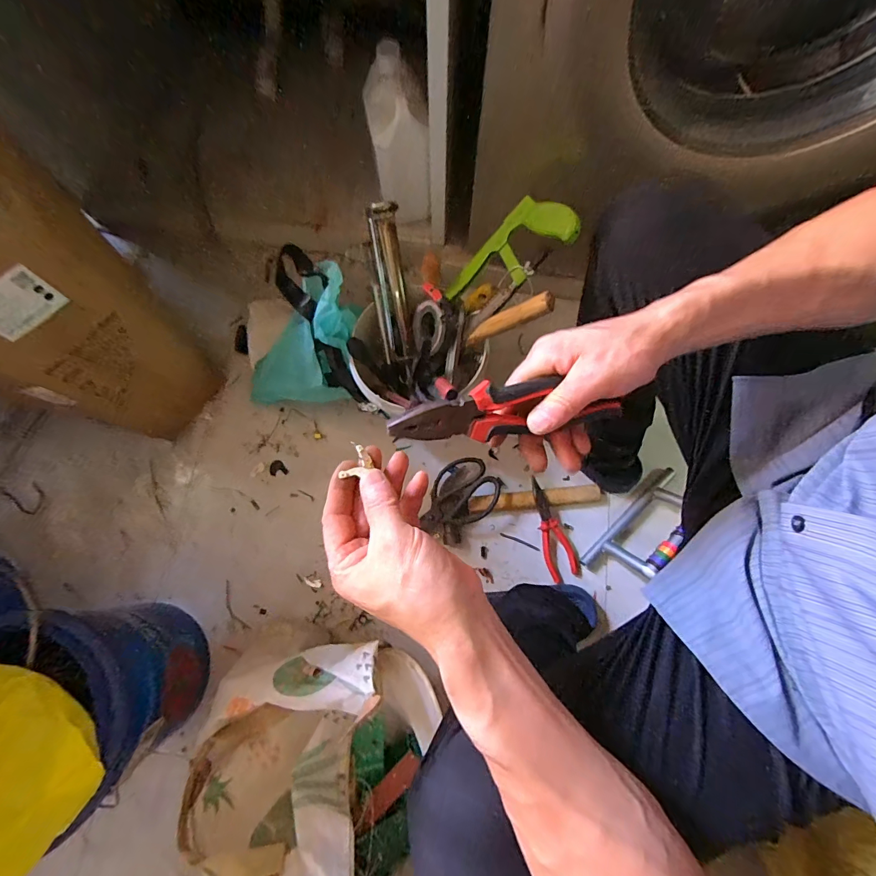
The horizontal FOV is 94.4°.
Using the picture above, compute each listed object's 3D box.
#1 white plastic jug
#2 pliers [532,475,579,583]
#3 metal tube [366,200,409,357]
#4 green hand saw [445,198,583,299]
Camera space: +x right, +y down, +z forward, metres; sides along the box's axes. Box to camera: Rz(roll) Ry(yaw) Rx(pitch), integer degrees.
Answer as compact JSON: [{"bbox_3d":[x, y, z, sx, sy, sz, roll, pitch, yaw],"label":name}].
[{"bbox_3d":[-0.070,-0.520,0.713,0.091,0.234,0.146,-12,76,-3],"label":"white plastic jug"},{"bbox_3d":[0.204,0.165,0.732,0.054,0.017,0.188,-20,93,-5],"label":"pliers"},{"bbox_3d":[-0.078,-0.251,0.670,0.051,0.042,0.236,-8,101,-2],"label":"metal tube"},{"bbox_3d":[0.099,-0.278,0.611,0.033,0.227,0.098,12,71,-42],"label":"green hand saw"}]

